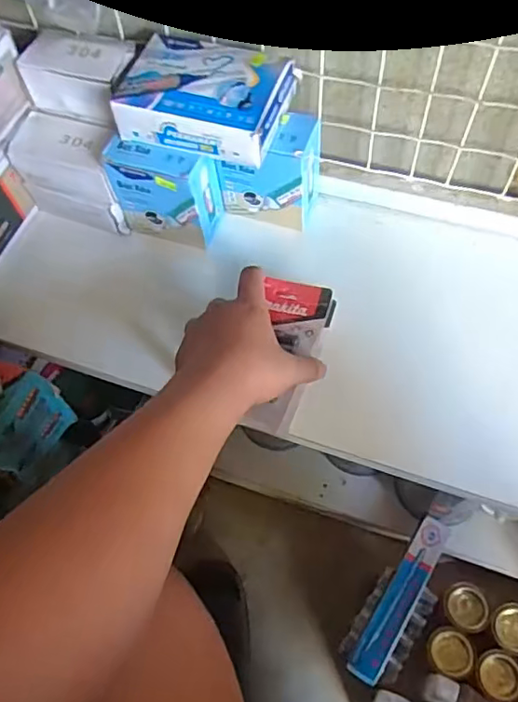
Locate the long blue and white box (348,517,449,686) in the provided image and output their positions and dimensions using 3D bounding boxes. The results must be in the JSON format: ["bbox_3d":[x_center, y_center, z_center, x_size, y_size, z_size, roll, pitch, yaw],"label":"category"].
[{"bbox_3d":[0.171,0.295,0.685,0.039,0.024,0.204,29,66,19],"label":"long blue and white box"}]

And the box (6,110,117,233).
[{"bbox_3d":[-0.198,-0.193,0.607,0.115,0.090,0.070,13,62,12],"label":"box"}]

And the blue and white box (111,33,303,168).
[{"bbox_3d":[-0.049,-0.234,0.527,0.145,0.042,0.102,16,63,14],"label":"blue and white box"}]

